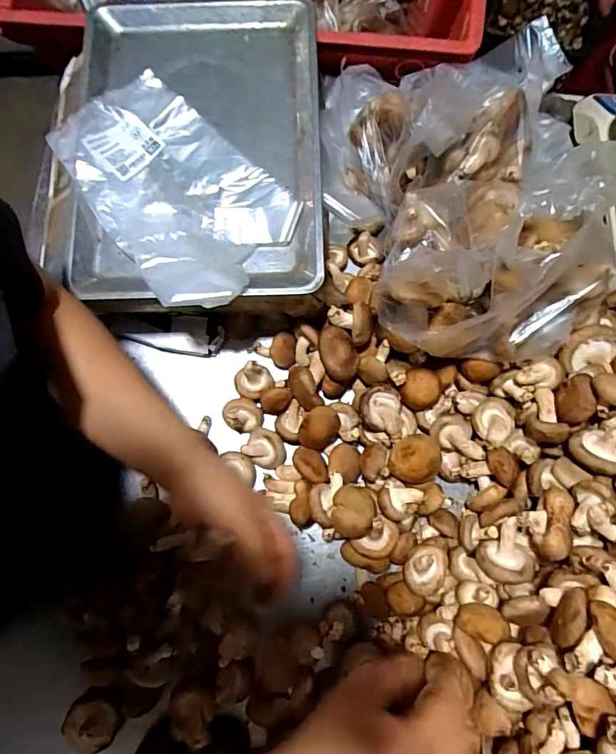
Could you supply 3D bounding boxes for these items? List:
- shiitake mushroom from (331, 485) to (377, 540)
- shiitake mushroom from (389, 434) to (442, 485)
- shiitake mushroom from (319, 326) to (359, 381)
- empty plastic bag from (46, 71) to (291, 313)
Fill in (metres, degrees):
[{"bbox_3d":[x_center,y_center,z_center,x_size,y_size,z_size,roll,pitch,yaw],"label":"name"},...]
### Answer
[{"bbox_3d":[0.045,0.133,0.455,0.042,0.025,0.049,8,79,1],"label":"shiitake mushroom"},{"bbox_3d":[0.107,0.082,0.461,0.048,0.022,0.047,0,79,-1],"label":"shiitake mushroom"},{"bbox_3d":[0.032,-0.024,0.495,0.039,0.030,0.056,-5,79,-2],"label":"shiitake mushroom"},{"bbox_3d":[-0.130,-0.190,0.458,0.162,0.041,0.267,-38,81,-8],"label":"empty plastic bag"}]

